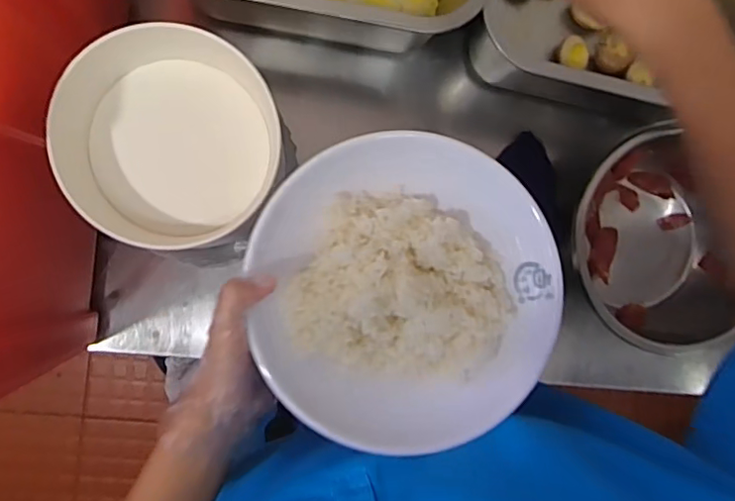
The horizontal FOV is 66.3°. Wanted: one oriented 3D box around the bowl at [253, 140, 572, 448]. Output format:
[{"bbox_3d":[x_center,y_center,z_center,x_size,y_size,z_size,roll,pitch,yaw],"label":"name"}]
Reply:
[{"bbox_3d":[0.024,0.024,0.380,0.197,0.053,0.197,0,91,-7],"label":"bowl"}]

